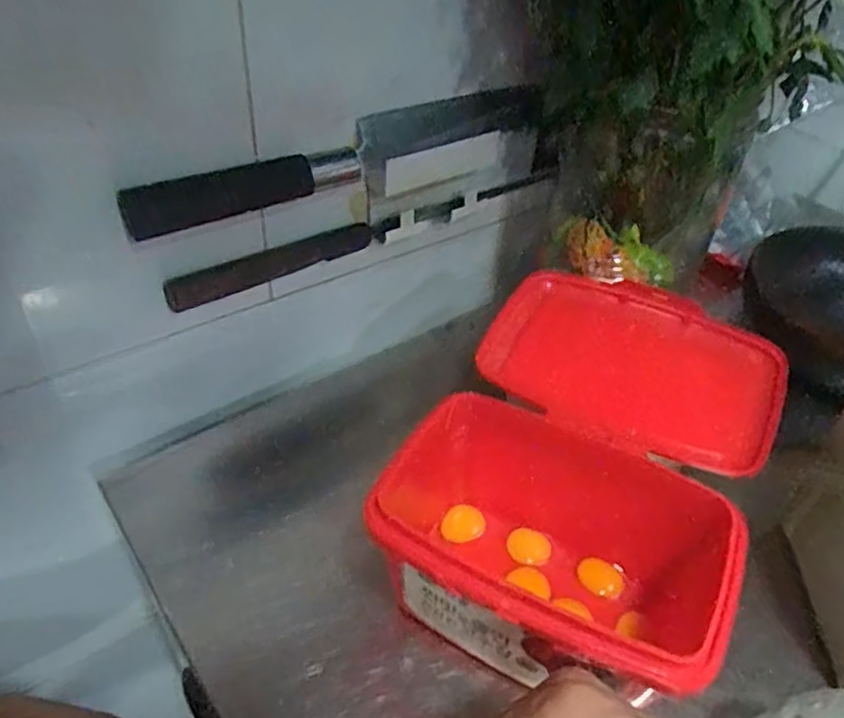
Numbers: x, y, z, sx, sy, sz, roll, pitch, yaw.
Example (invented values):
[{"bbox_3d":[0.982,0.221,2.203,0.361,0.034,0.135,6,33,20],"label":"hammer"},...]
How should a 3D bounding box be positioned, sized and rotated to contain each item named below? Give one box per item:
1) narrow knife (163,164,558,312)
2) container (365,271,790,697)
[{"bbox_3d":[-0.020,-0.095,0.482,0.326,0.030,0.021,-22,47,-28],"label":"narrow knife"},{"bbox_3d":[0.082,0.059,0.370,0.158,0.097,0.227,18,42,16],"label":"container"}]

